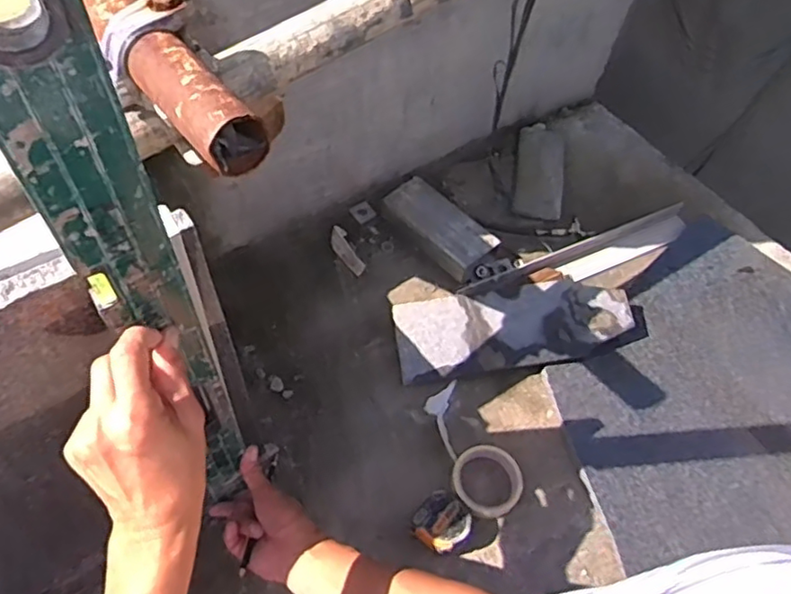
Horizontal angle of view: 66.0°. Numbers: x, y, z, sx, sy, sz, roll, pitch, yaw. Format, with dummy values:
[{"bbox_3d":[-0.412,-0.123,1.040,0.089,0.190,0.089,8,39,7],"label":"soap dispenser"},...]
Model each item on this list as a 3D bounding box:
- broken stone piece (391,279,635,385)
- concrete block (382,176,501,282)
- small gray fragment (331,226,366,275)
[{"bbox_3d":[0.180,0.048,0.936,0.348,0.047,0.121,-8,58,-10],"label":"broken stone piece"},{"bbox_3d":[0.076,-0.117,1.049,0.103,0.054,0.201,-32,65,-23],"label":"concrete block"},{"bbox_3d":[-0.084,-0.080,1.036,0.033,0.004,0.105,-20,60,-17],"label":"small gray fragment"}]

